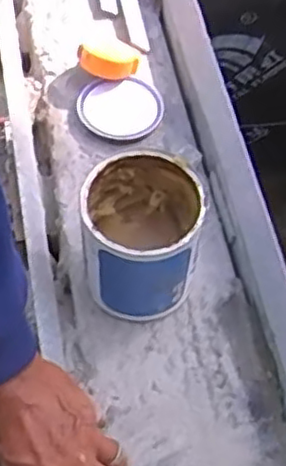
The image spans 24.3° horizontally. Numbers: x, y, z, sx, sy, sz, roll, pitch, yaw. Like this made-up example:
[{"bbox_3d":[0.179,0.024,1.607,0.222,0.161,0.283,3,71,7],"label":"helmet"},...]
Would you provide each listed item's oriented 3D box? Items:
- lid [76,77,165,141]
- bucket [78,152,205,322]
[{"bbox_3d":[-0.023,-0.133,0.715,0.090,0.013,0.073,-9,67,-6],"label":"lid"},{"bbox_3d":[-0.001,0.006,0.575,0.094,0.126,0.096,2,60,-4],"label":"bucket"}]

